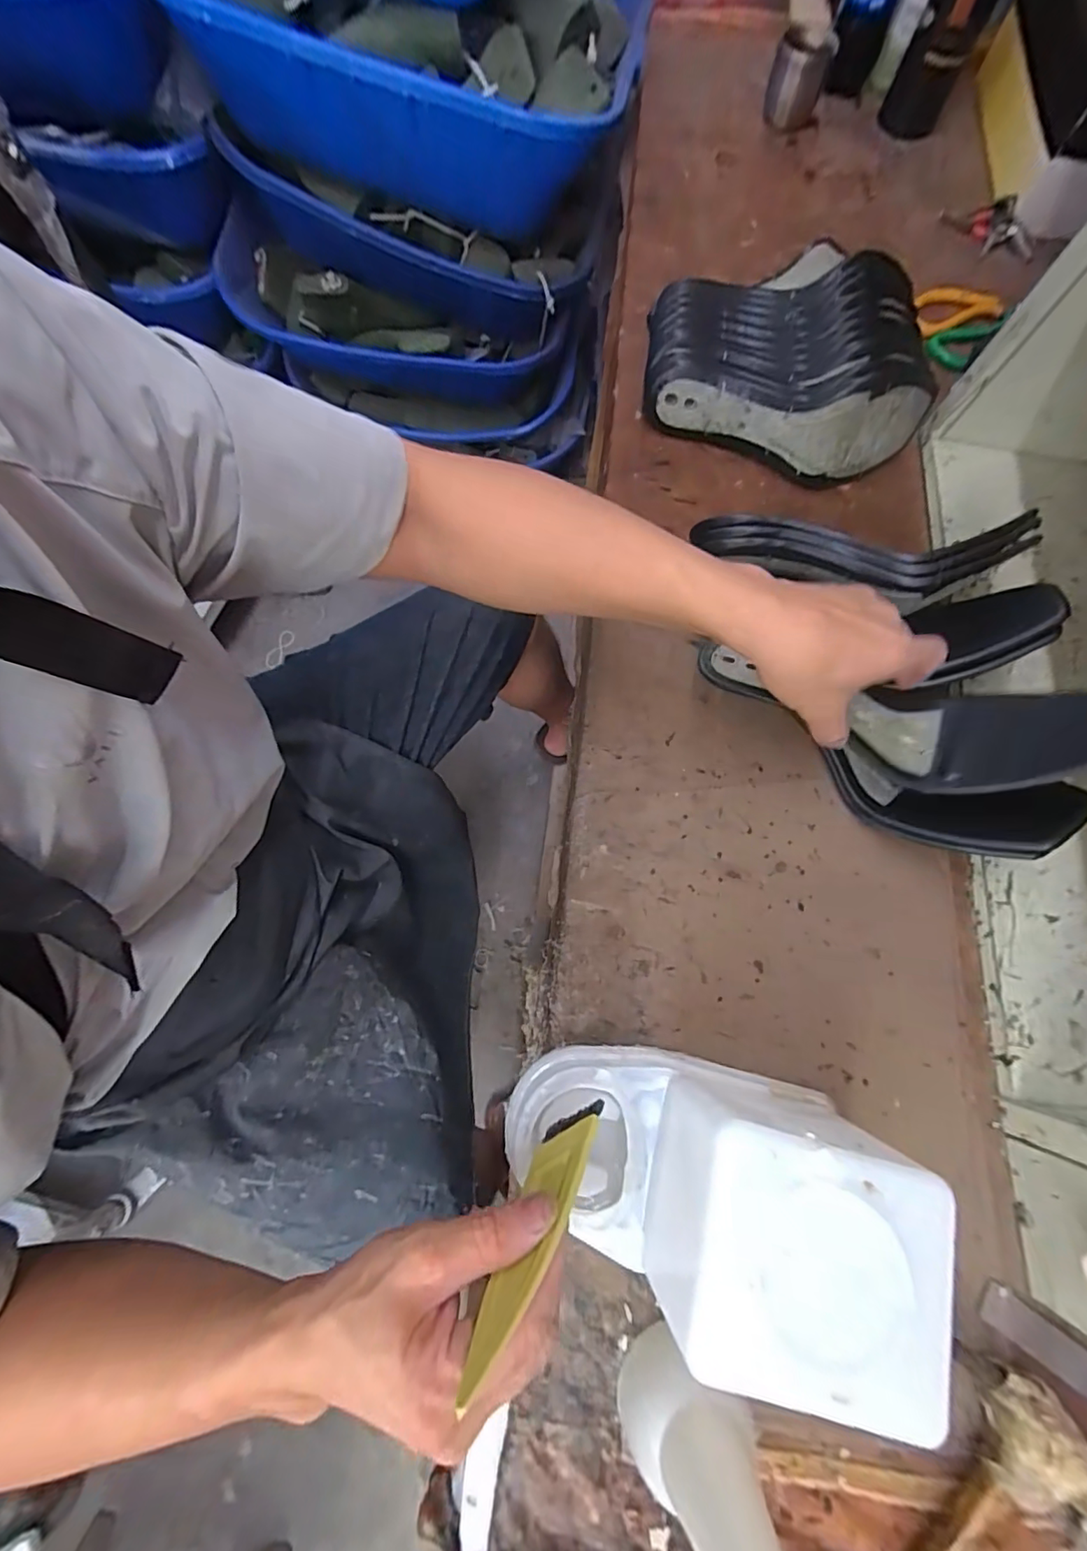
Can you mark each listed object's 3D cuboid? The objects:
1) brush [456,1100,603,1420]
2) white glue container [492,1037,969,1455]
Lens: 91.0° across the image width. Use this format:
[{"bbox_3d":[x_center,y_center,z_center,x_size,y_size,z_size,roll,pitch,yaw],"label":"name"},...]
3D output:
[{"bbox_3d":[-0.004,0.208,0.253,0.032,0.127,0.006,-20,95,27],"label":"brush"},{"bbox_3d":[0.079,0.217,0.284,0.192,0.119,0.103,11,74,2],"label":"white glue container"}]

